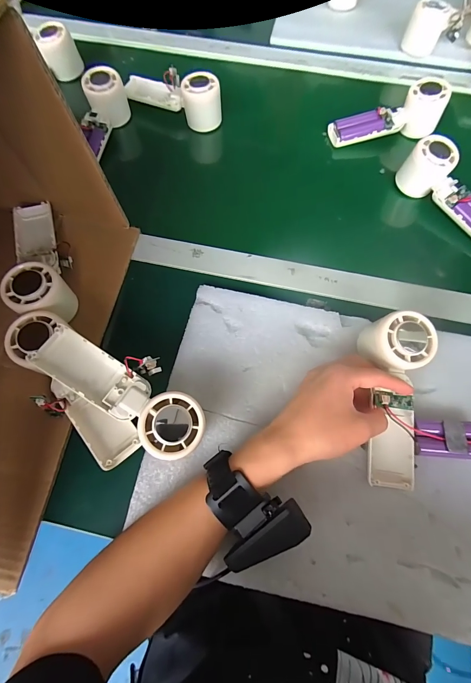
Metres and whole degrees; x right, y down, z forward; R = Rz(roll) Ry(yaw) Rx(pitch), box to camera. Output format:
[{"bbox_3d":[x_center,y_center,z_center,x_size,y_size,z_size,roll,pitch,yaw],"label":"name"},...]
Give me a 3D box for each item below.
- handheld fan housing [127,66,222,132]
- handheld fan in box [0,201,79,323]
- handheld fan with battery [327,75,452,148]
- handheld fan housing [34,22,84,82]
[{"bbox_3d":[-0.096,-0.386,0.483,0.154,0.053,0.061,32,72,11],"label":"handheld fan housing"},{"bbox_3d":[-0.222,-0.101,0.364,0.058,0.060,0.178,-16,70,-6],"label":"handheld fan in box"},{"bbox_3d":[0.224,-0.334,0.474,0.160,0.055,0.047,-13,69,8],"label":"handheld fan with battery"},{"bbox_3d":[-0.287,-0.475,0.521,0.053,0.062,0.048,-20,70,-8],"label":"handheld fan housing"}]

